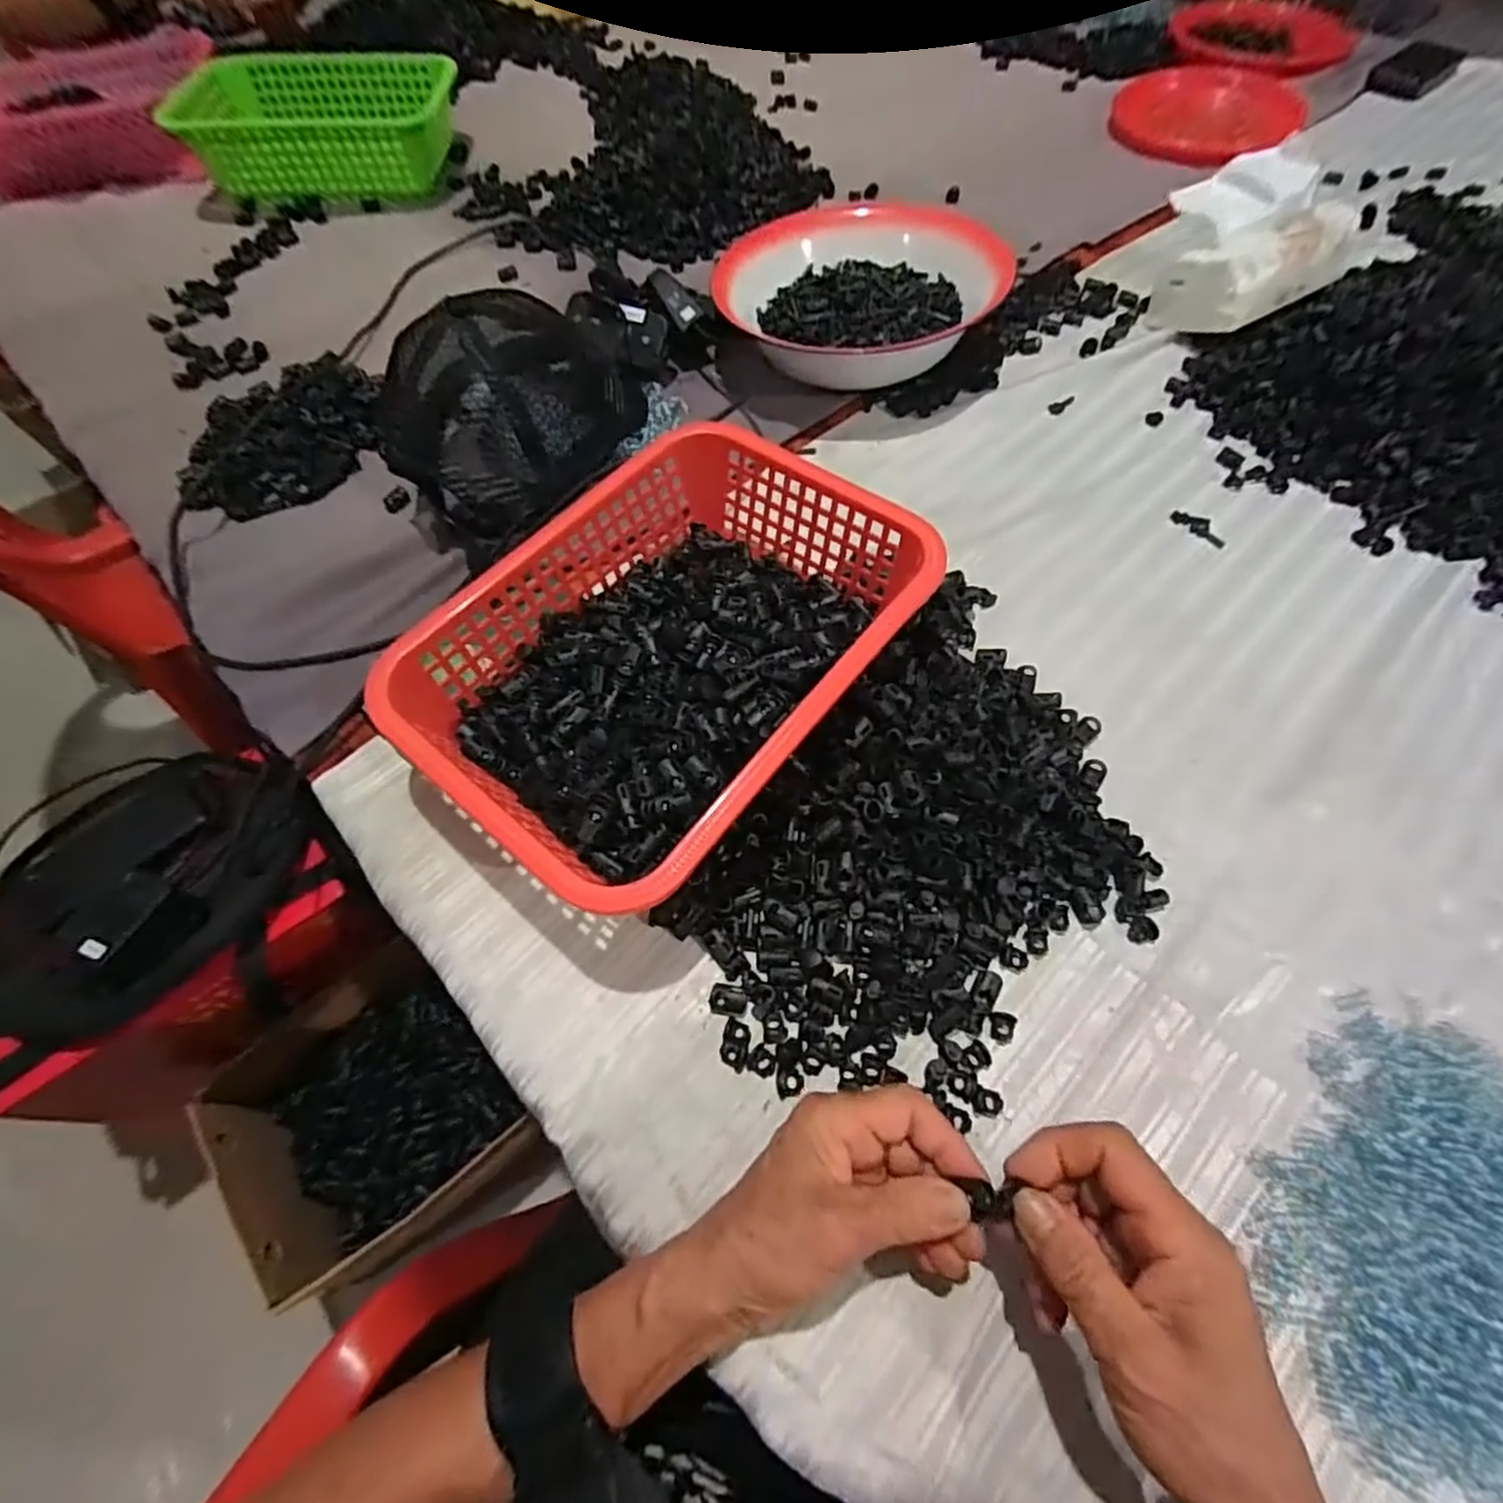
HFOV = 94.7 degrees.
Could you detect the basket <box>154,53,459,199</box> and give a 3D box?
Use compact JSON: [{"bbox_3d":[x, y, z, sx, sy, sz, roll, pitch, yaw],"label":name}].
[{"bbox_3d":[-0.512,-0.757,0.839,0.314,0.079,0.192,-7,62,-2],"label":"basket"}]

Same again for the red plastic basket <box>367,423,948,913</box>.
[{"bbox_3d":[-0.049,-0.059,0.433,0.219,0.082,0.296,35,69,19],"label":"red plastic basket"}]

